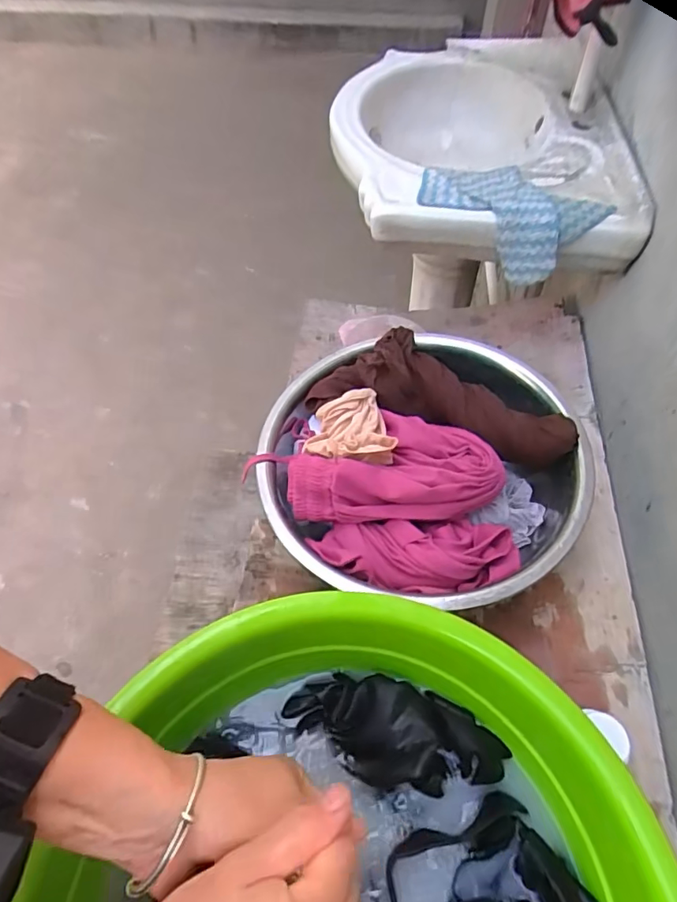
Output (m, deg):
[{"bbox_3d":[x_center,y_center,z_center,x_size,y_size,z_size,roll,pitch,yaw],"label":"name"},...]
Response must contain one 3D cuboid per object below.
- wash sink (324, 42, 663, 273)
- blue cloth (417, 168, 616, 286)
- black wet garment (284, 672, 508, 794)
[{"bbox_3d":[0.175,-0.428,0.766,0.349,0.158,0.504,-1,50,-1],"label":"wash sink"},{"bbox_3d":[0.206,-0.282,0.642,0.207,0.078,0.107,21,53,16],"label":"blue cloth"},{"bbox_3d":[0.046,0.233,0.436,0.178,0.025,0.077,7,51,6],"label":"black wet garment"}]

